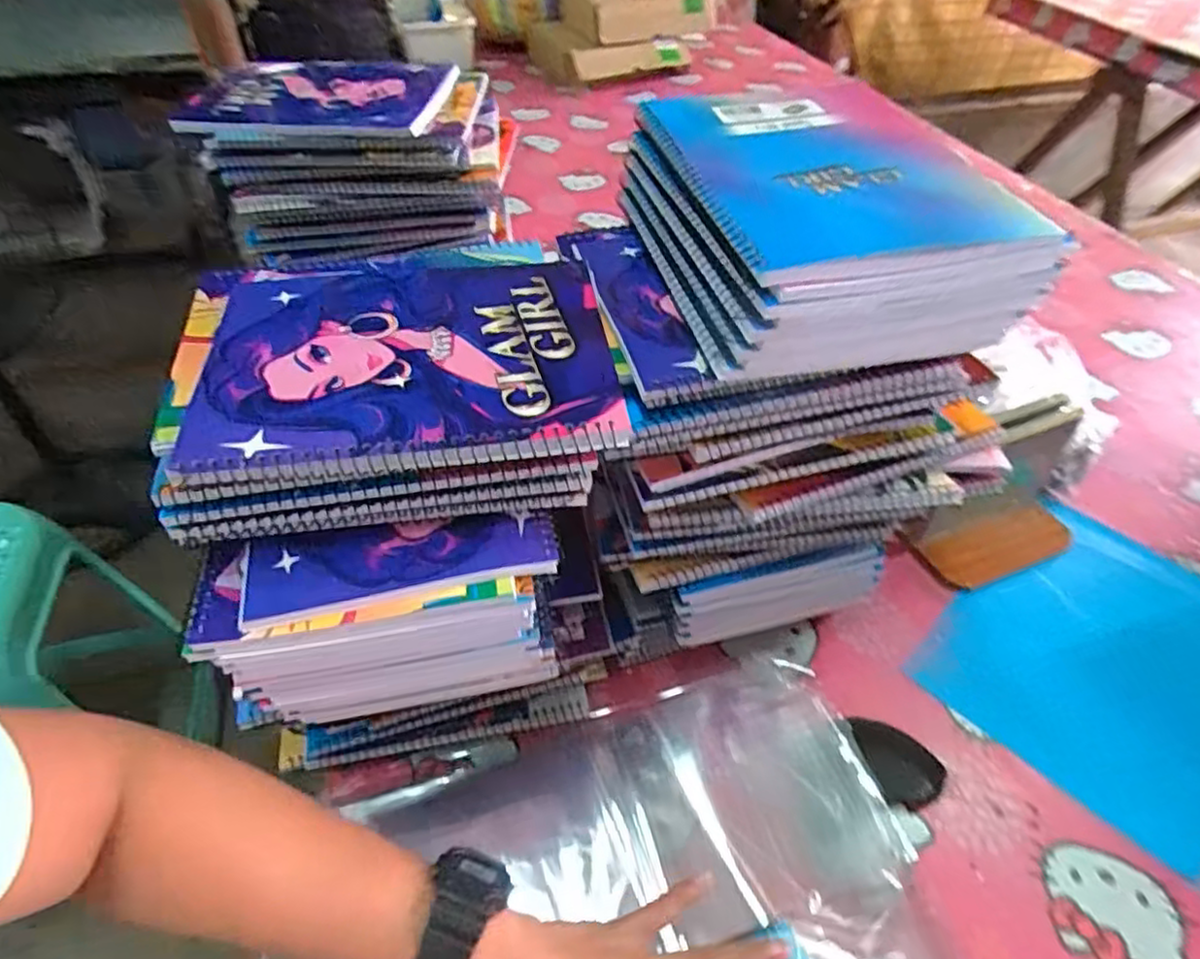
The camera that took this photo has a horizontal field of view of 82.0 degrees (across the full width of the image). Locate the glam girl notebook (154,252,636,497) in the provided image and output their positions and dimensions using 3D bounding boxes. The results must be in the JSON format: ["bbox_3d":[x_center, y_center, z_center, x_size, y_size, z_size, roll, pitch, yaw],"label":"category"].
[{"bbox_3d":[-0.107,-0.067,0.355,0.217,0.014,0.161,-6,47,-7],"label":"glam girl notebook"}]

